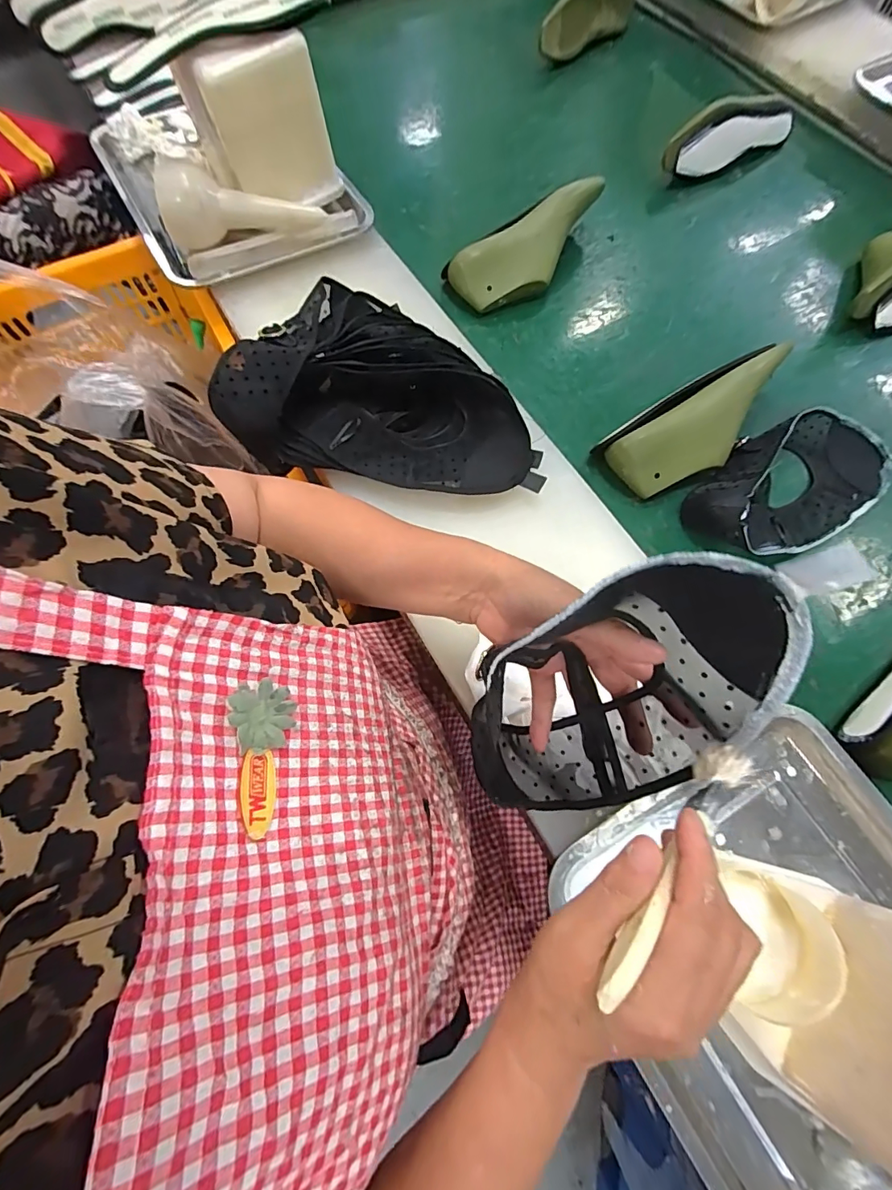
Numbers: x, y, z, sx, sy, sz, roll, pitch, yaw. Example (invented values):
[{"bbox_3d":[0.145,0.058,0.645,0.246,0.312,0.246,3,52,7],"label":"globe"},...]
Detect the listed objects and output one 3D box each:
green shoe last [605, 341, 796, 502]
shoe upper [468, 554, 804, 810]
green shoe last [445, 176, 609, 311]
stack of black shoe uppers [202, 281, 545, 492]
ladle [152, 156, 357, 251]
[{"bbox_3d":[0.310,-0.197,0.566,0.233,0.073,0.076,-27,72,-10],"label":"green shoe last"},{"bbox_3d":[0.094,0.074,0.299,0.125,0.266,0.075,42,50,14],"label":"shoe upper"},{"bbox_3d":[0.129,-0.495,0.681,0.261,0.084,0.094,-25,71,-9],"label":"green shoe last"},{"bbox_3d":[-0.053,-0.239,0.514,0.328,0.081,0.237,7,70,3],"label":"stack of black shoe uppers"},{"bbox_3d":[-0.248,-0.506,0.621,0.238,0.077,0.078,3,69,1],"label":"ladle"}]

